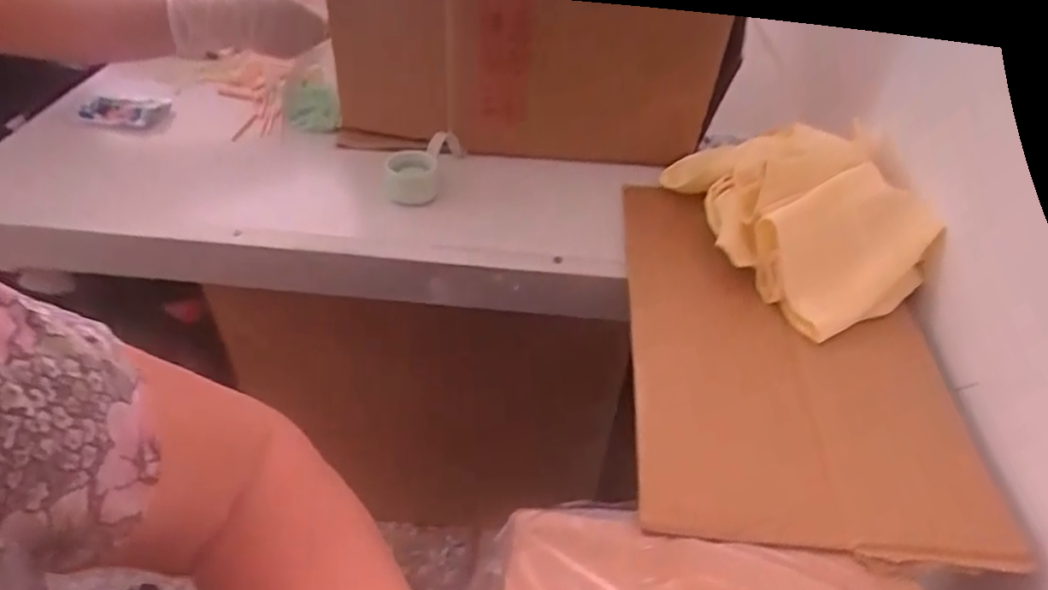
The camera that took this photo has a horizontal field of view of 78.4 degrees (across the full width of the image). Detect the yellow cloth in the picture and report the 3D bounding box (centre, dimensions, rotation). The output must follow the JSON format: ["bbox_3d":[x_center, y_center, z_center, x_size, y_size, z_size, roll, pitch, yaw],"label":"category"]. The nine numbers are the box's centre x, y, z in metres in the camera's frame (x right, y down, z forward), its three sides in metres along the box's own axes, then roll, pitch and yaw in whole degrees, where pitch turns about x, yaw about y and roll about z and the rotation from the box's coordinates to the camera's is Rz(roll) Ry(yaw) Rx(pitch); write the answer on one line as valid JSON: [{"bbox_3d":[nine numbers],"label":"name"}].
[{"bbox_3d":[0.231,-0.071,0.555,0.150,0.105,0.206,-16,44,-18],"label":"yellow cloth"}]

